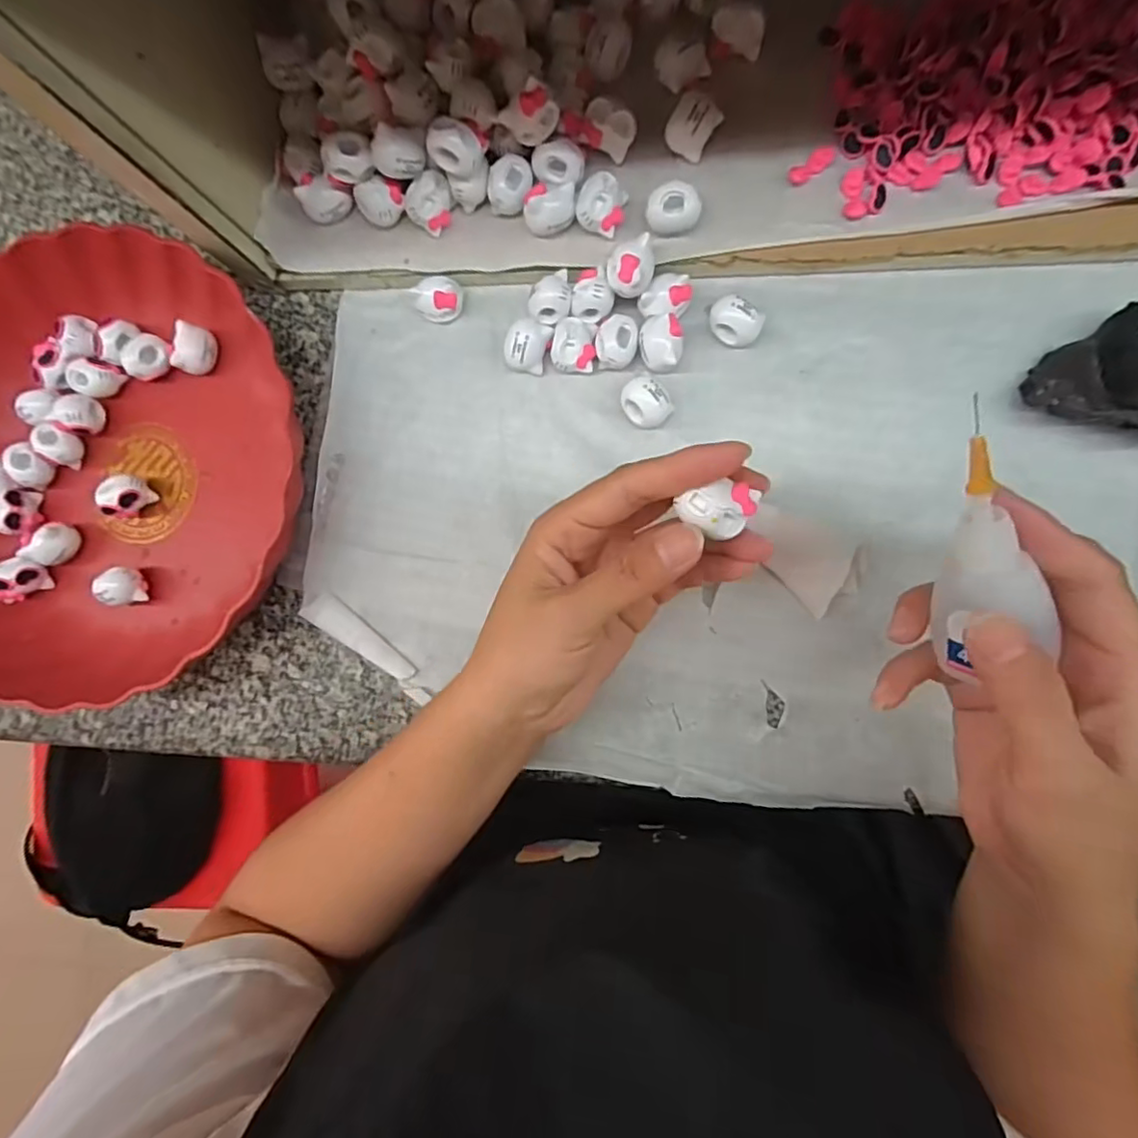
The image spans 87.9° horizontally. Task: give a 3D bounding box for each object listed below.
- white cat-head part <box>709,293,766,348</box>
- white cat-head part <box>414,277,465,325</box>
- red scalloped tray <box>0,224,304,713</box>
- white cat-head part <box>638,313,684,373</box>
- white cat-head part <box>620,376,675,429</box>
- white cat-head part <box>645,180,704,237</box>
[{"bbox_3d":[0.081,-0.118,0.285,0.026,0.020,0.019,11,91,10],"label":"white cat-head part"},{"bbox_3d":[-0.067,-0.141,0.310,0.023,0.017,0.019,-37,83,7],"label":"white cat-head part"},{"bbox_3d":[-0.258,-0.053,0.323,0.224,0.047,0.230,-21,86,9],"label":"red scalloped tray"},{"bbox_3d":[0.045,-0.109,0.287,0.021,0.015,0.025,4,90,10],"label":"white cat-head part"},{"bbox_3d":[0.038,-0.081,0.289,0.023,0.017,0.023,0,89,10],"label":"white cat-head part"},{"bbox_3d":[0.049,-0.168,0.279,0.024,0.020,0.017,1,89,10],"label":"white cat-head part"}]

